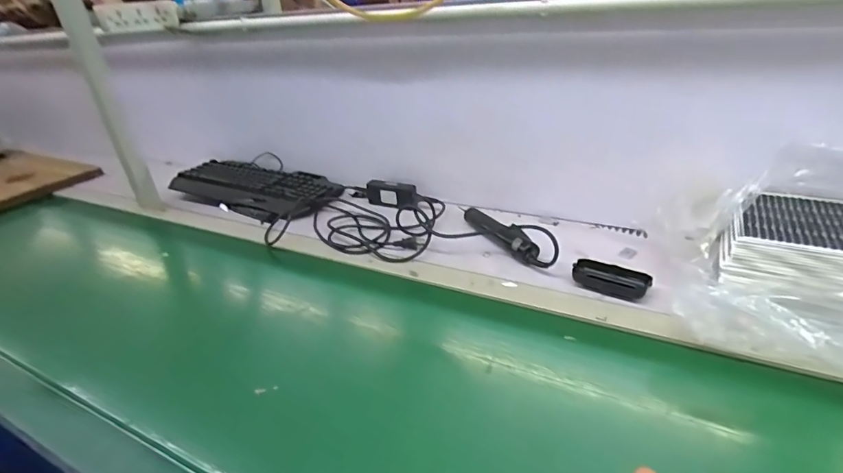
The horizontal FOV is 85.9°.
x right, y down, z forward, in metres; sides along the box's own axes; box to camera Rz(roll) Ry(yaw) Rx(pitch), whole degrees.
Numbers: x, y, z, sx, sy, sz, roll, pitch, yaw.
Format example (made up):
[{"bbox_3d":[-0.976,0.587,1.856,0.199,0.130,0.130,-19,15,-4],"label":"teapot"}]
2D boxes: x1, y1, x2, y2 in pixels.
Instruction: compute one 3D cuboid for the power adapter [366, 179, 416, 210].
[{"bbox_3d":[-0.069,-0.097,1.035,0.121,0.050,0.035,8,32,25],"label":"power adapter"}]

